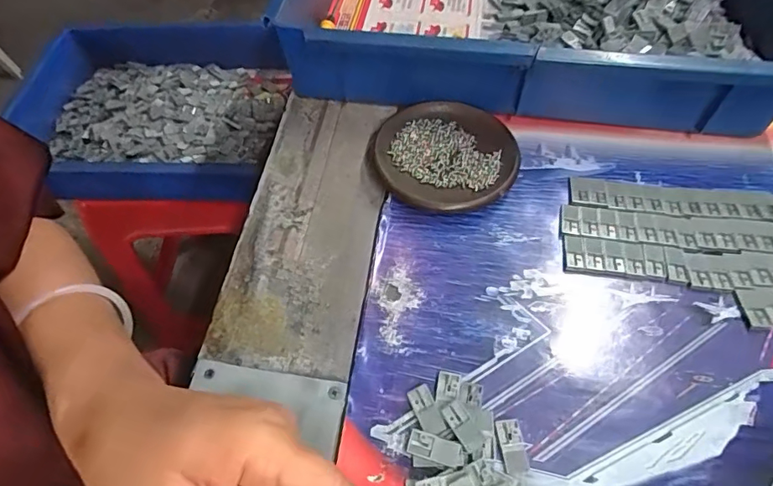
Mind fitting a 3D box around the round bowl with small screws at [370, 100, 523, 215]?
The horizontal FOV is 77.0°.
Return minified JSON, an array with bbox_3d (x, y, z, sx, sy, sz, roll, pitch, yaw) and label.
[{"bbox_3d":[0.046,-0.067,0.388,0.111,0.020,0.102,-1,56,2],"label":"round bowl with small screws"}]

